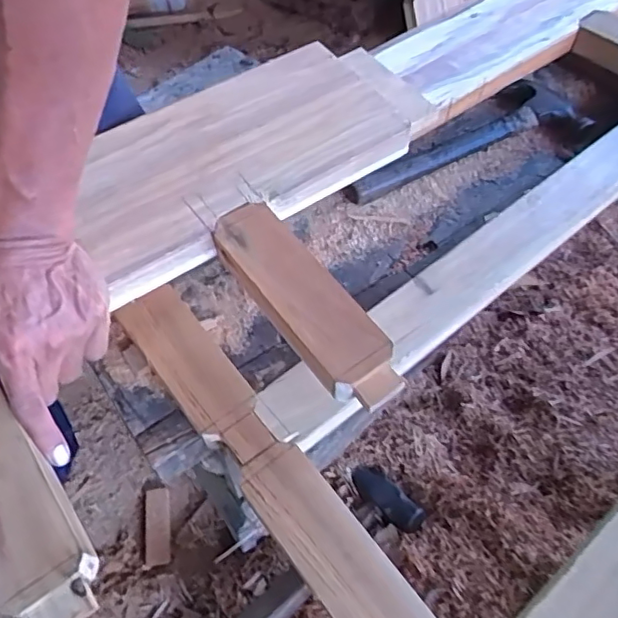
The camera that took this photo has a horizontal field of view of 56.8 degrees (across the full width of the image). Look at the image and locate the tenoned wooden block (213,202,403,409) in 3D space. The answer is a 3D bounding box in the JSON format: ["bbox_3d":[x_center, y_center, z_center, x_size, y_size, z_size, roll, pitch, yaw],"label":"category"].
[{"bbox_3d":[-0.005,-0.005,0.420,0.050,0.028,0.186,-30,61,-20],"label":"tenoned wooden block"}]

